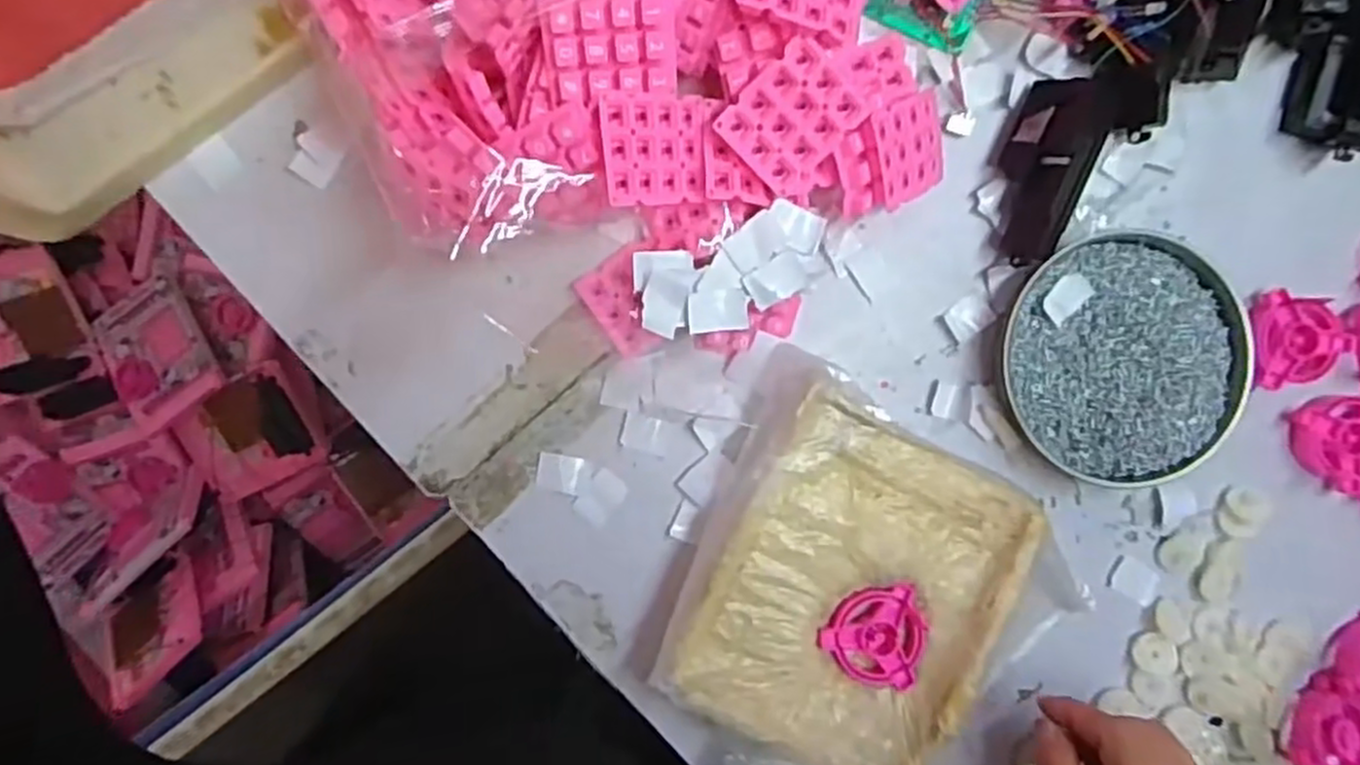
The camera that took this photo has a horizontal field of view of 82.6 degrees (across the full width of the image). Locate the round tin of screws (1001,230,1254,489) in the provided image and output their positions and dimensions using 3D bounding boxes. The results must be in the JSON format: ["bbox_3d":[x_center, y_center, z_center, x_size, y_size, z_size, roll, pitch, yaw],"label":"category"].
[{"bbox_3d":[0.245,-0.013,0.425,0.126,0.018,0.137,0,95,-3],"label":"round tin of screws"}]

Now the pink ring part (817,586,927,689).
[{"bbox_3d":[0.102,0.134,0.412,0.053,0.009,0.053,6,94,-4],"label":"pink ring part"}]

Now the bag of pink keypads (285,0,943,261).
[{"bbox_3d":[-0.033,-0.185,0.366,0.264,0.077,0.299,-28,96,-1],"label":"bag of pink keypads"}]

